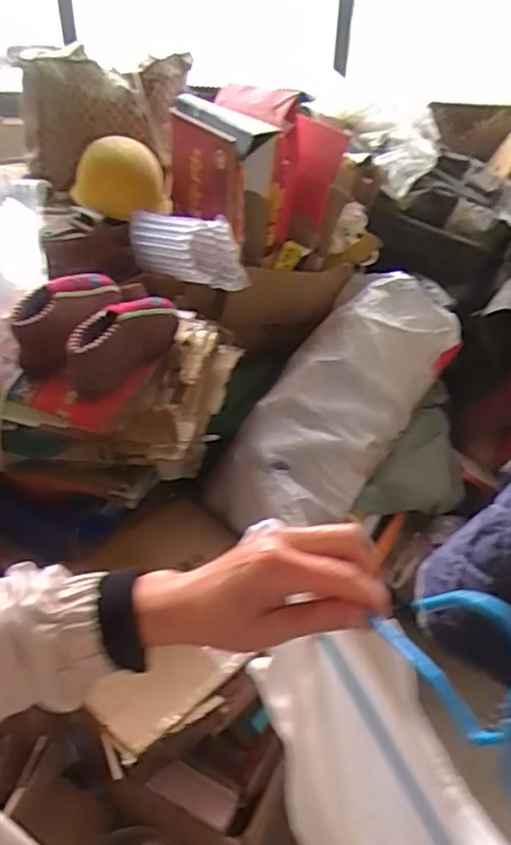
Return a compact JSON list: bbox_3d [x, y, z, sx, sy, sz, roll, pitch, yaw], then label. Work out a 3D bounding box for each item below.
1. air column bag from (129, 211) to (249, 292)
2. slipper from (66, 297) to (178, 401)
[{"bbox_3d":[-0.160,-0.384,1.398,0.307,0.137,0.085,21,44,20],"label":"air column bag"},{"bbox_3d":[-0.238,-0.153,1.177,0.075,0.135,0.237,31,49,29],"label":"slipper"}]

